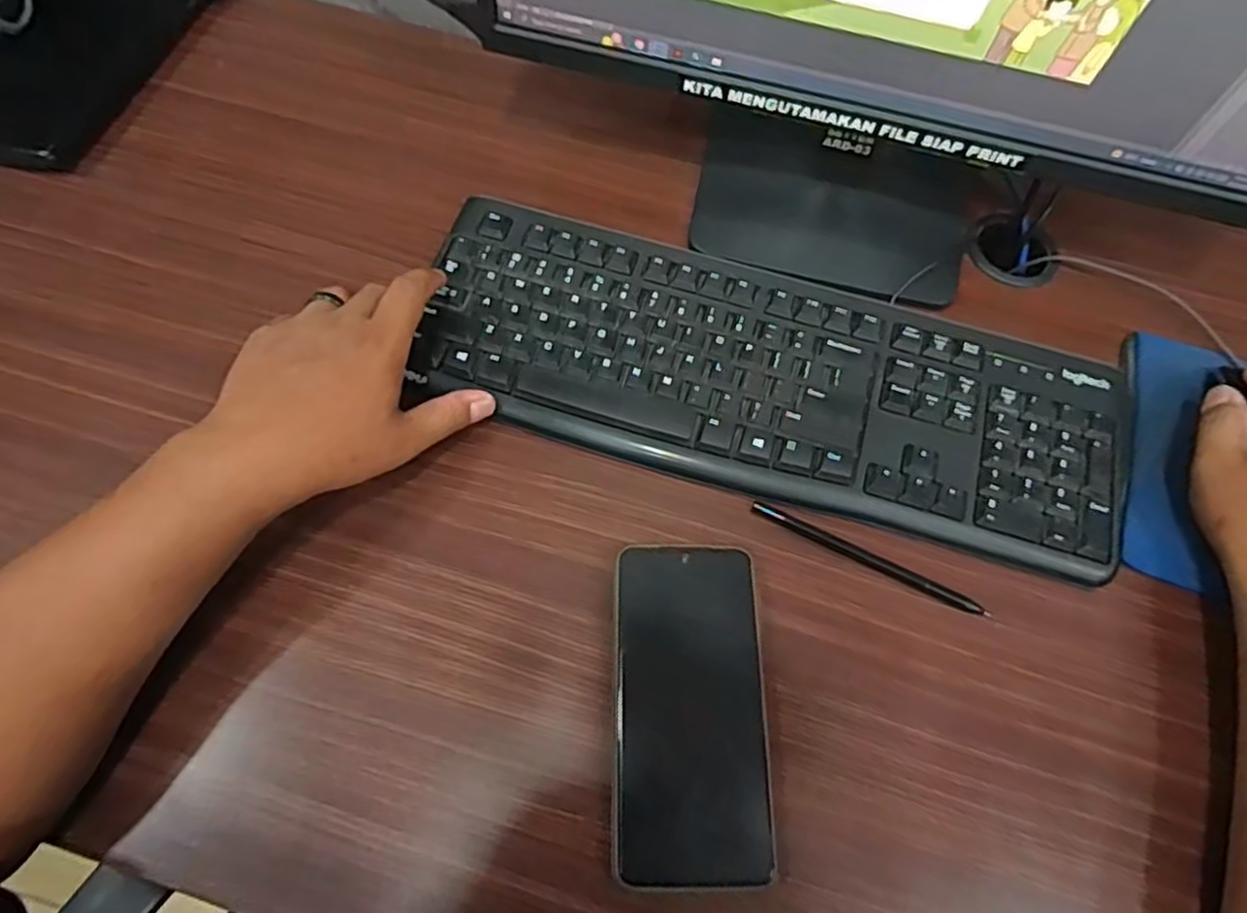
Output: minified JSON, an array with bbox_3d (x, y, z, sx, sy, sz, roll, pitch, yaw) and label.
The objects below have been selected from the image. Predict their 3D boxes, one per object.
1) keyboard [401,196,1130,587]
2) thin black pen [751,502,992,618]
[{"bbox_3d":[0.090,-0.051,0.434,0.424,0.016,0.152,16,73,5],"label":"keyboard"},{"bbox_3d":[0.139,0.058,0.400,0.138,0.008,0.010,26,68,9],"label":"thin black pen"}]

